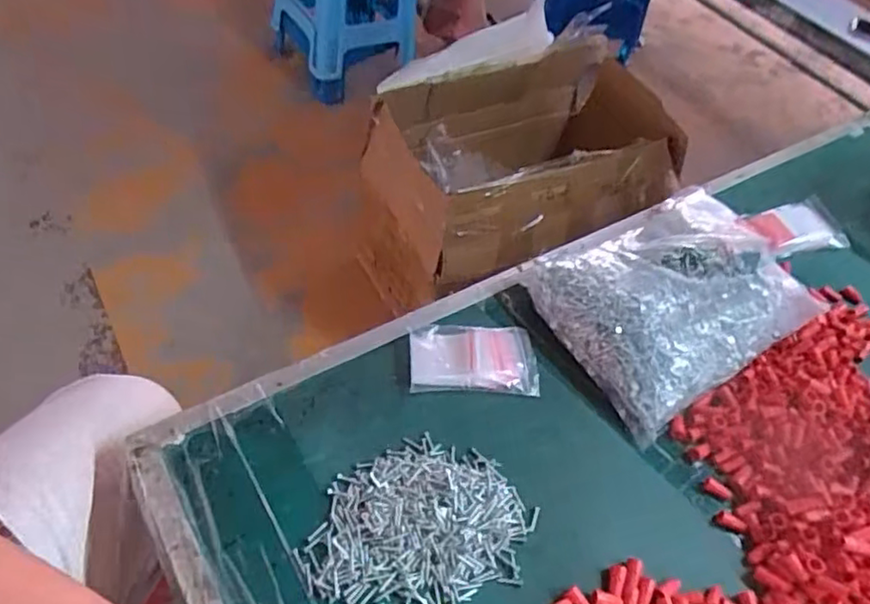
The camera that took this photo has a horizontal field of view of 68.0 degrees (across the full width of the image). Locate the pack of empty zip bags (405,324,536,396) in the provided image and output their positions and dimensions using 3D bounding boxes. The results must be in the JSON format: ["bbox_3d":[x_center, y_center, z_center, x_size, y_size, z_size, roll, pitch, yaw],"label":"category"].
[{"bbox_3d":[0.036,0.051,0.606,0.119,0.010,0.073,2,50,-5],"label":"pack of empty zip bags"}]

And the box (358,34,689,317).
[{"bbox_3d":[0.203,-0.272,1.520,0.707,0.400,0.439,-17,54,-19],"label":"box"}]

